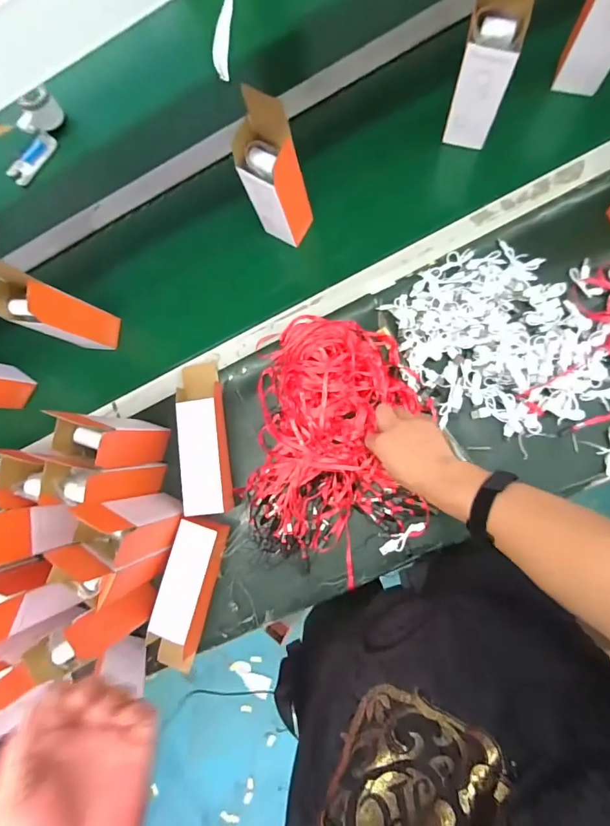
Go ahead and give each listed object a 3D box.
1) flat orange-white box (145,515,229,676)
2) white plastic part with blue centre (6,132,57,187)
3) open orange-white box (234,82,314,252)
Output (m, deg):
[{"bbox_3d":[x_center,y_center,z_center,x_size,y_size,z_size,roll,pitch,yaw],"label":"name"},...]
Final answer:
[{"bbox_3d":[-0.185,0.284,0.684,0.076,0.054,0.241,14,88,10],"label":"flat orange-white box"},{"bbox_3d":[-0.501,-0.469,0.799,0.005,0.036,0.105,39,86,31],"label":"white plastic part with blue centre"},{"bbox_3d":[-0.045,-0.325,0.607,0.073,0.228,0.069,34,84,11],"label":"open orange-white box"}]

